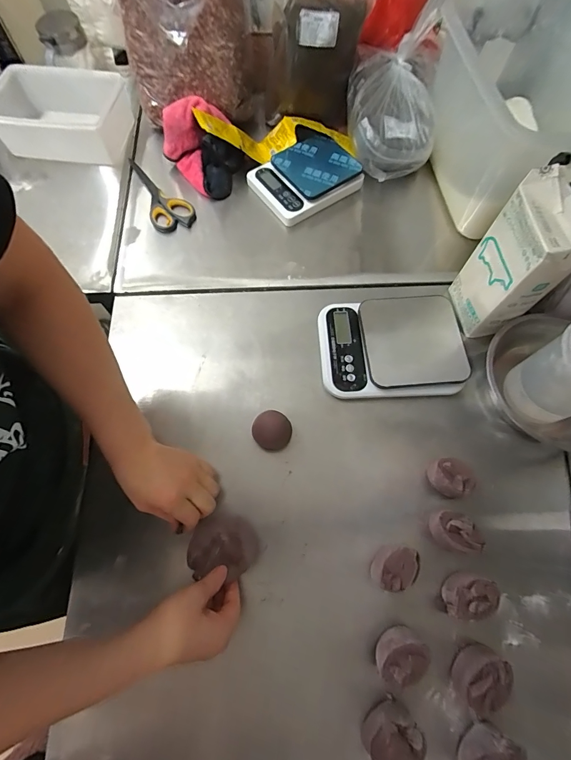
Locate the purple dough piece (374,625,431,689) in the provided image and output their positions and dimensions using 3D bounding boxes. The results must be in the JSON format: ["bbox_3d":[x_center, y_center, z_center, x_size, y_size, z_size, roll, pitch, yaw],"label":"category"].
[{"bbox_3d":[0.118,0.286,0.373,0.055,0.053,0.042,-34,72,-14],"label":"purple dough piece"}]

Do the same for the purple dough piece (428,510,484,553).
[{"bbox_3d":[0.194,0.178,0.420,0.049,0.058,0.039,15,68,5],"label":"purple dough piece"}]

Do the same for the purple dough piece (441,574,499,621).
[{"bbox_3d":[0.200,0.240,0.398,0.048,0.056,0.044,0,68,-1],"label":"purple dough piece"}]

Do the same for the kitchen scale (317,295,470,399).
[{"bbox_3d":[0.148,-0.050,0.512,0.196,0.035,0.150,-2,68,-2],"label":"kitchen scale"}]

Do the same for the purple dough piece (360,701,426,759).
[{"bbox_3d":[0.104,0.349,0.349,0.052,0.051,0.038,-5,68,-3],"label":"purple dough piece"}]

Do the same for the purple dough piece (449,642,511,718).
[{"bbox_3d":[0.201,0.308,0.368,0.045,0.047,0.057,36,71,13],"label":"purple dough piece"}]

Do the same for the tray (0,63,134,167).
[{"bbox_3d":[-0.412,-0.483,0.653,0.220,0.068,0.160,6,68,1],"label":"tray"}]

